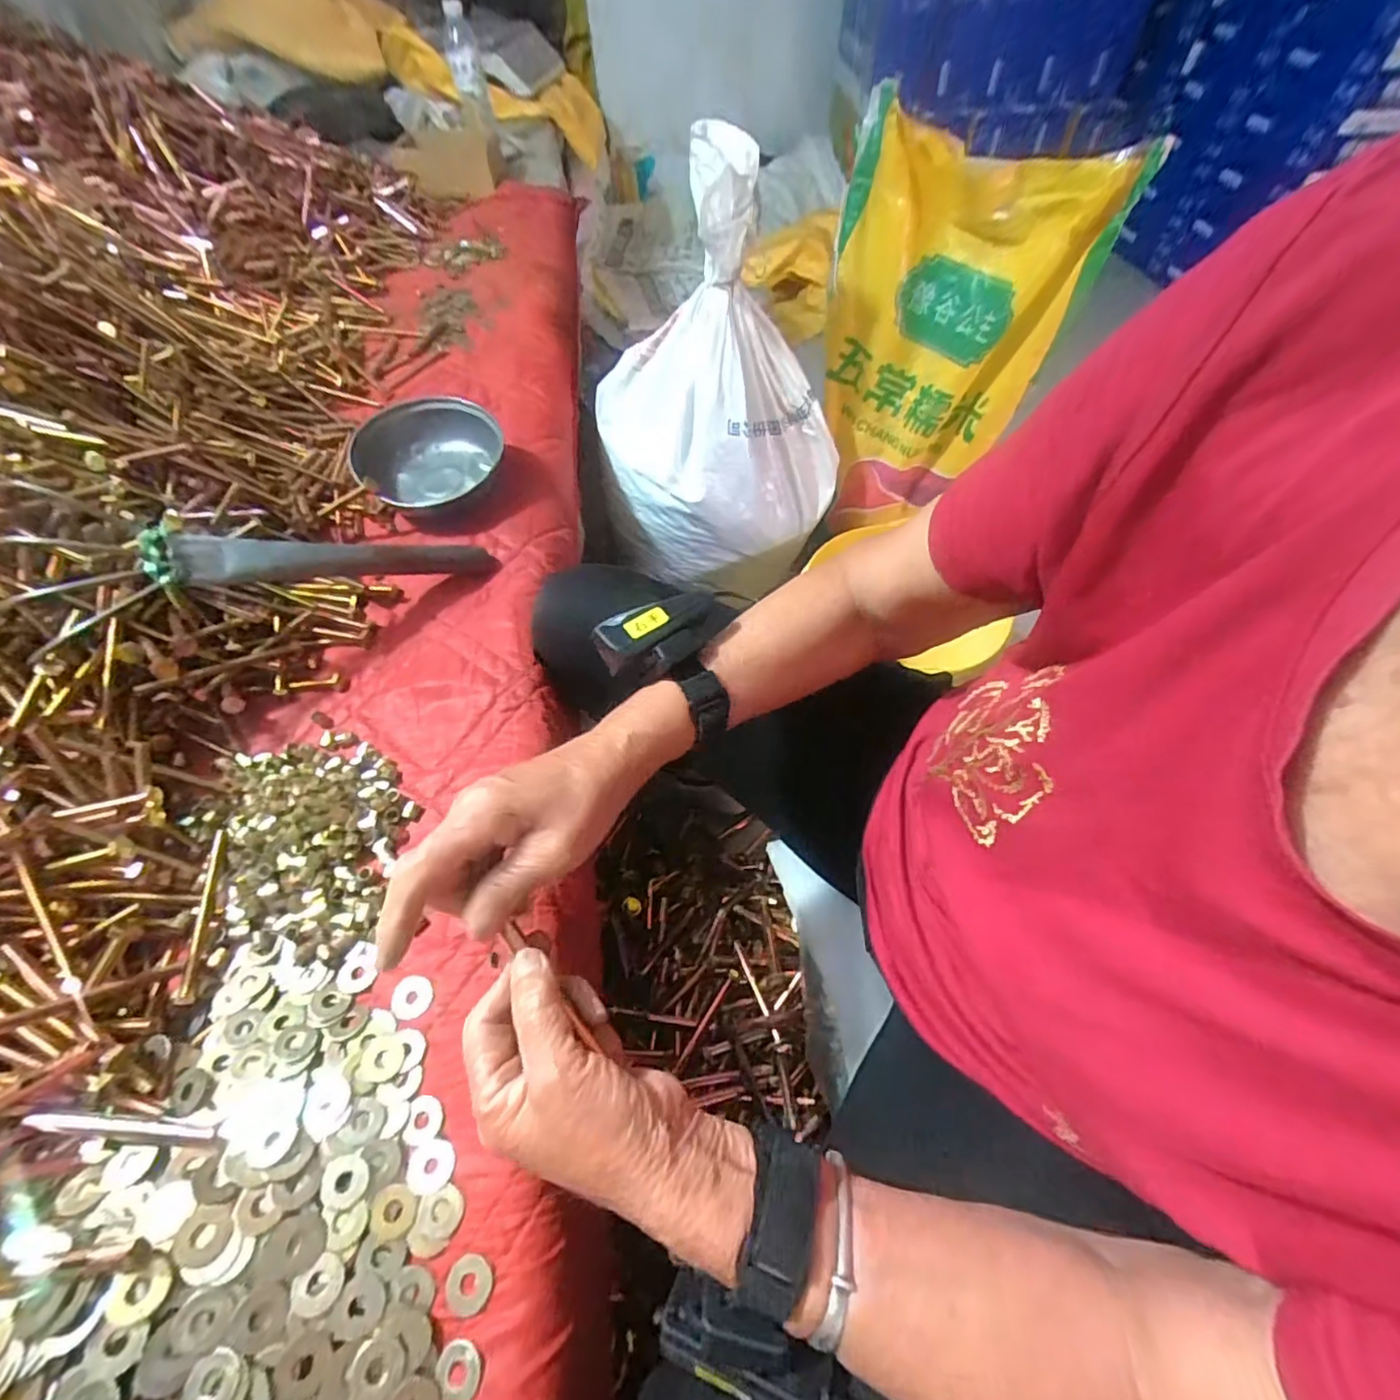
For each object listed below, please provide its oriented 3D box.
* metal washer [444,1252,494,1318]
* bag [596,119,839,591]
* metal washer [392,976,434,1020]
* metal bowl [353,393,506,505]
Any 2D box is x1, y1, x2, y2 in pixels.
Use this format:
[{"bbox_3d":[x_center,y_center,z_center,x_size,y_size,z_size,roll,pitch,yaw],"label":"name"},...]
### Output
[{"bbox_3d":[-0.109,0.276,0.286,0.021,0.004,0.021,-1,55,1],"label":"metal washer"},{"bbox_3d":[0.026,-0.367,0.743,0.308,0.408,0.202,-9,55,-5],"label":"bag"},{"bbox_3d":[-0.169,0.175,0.356,0.023,0.004,0.023,-1,55,1],"label":"metal washer"},{"bbox_3d":[-0.270,-0.245,0.607,0.142,0.056,0.124,-28,59,-17],"label":"metal bowl"}]

